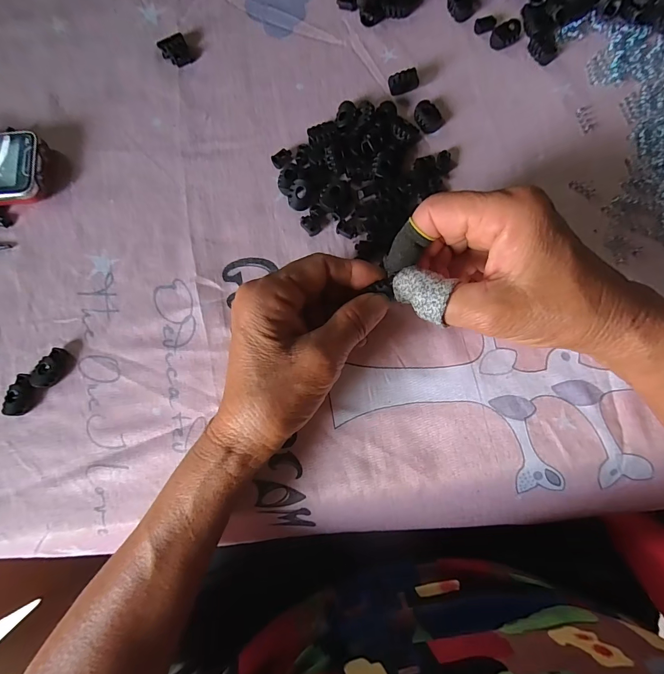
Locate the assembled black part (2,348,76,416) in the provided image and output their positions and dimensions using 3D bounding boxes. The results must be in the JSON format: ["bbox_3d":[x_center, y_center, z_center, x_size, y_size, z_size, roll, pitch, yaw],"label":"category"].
[{"bbox_3d":[-0.207,0.031,0.256,0.020,0.009,0.052,40,85,8],"label":"assembled black part"}]

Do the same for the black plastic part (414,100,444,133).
[{"bbox_3d":[0.072,-0.165,0.274,0.017,0.010,0.021,-37,81,-3],"label":"black plastic part"}]

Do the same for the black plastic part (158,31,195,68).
[{"bbox_3d":[-0.126,-0.230,0.295,0.021,0.010,0.021,-23,81,0],"label":"black plastic part"}]

